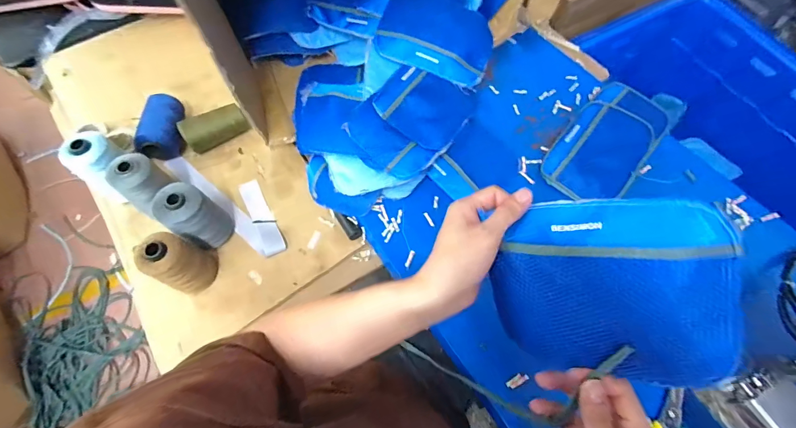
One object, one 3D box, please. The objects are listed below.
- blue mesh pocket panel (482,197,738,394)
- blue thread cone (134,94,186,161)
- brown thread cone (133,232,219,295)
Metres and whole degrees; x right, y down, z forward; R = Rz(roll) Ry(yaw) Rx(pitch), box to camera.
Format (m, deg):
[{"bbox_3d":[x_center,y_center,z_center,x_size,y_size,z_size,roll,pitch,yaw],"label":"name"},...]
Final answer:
[{"bbox_3d":[0.166,0.061,0.283,0.165,0.028,0.140,-3,96,28],"label":"blue mesh pocket panel"},{"bbox_3d":[-0.411,-0.157,0.611,0.058,0.062,0.114,-6,69,-5],"label":"blue thread cone"},{"bbox_3d":[-0.302,0.070,0.488,0.058,0.119,0.064,24,69,7],"label":"brown thread cone"}]

